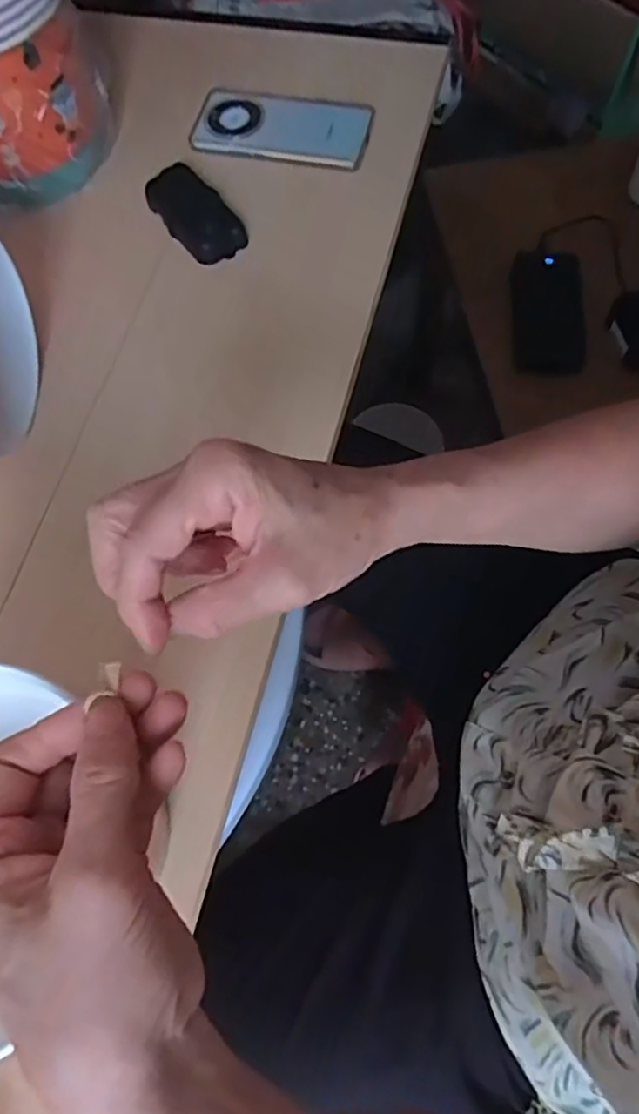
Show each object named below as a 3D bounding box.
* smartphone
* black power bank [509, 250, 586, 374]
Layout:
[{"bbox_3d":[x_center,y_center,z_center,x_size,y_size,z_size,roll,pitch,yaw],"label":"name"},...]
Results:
[{"bbox_3d":[-0.034,-0.417,0.624,0.164,0.007,0.086,11,70,6],"label":"smartphone"},{"bbox_3d":[0.264,-0.292,0.761,0.082,0.031,0.151,1,69,3],"label":"black power bank"}]

